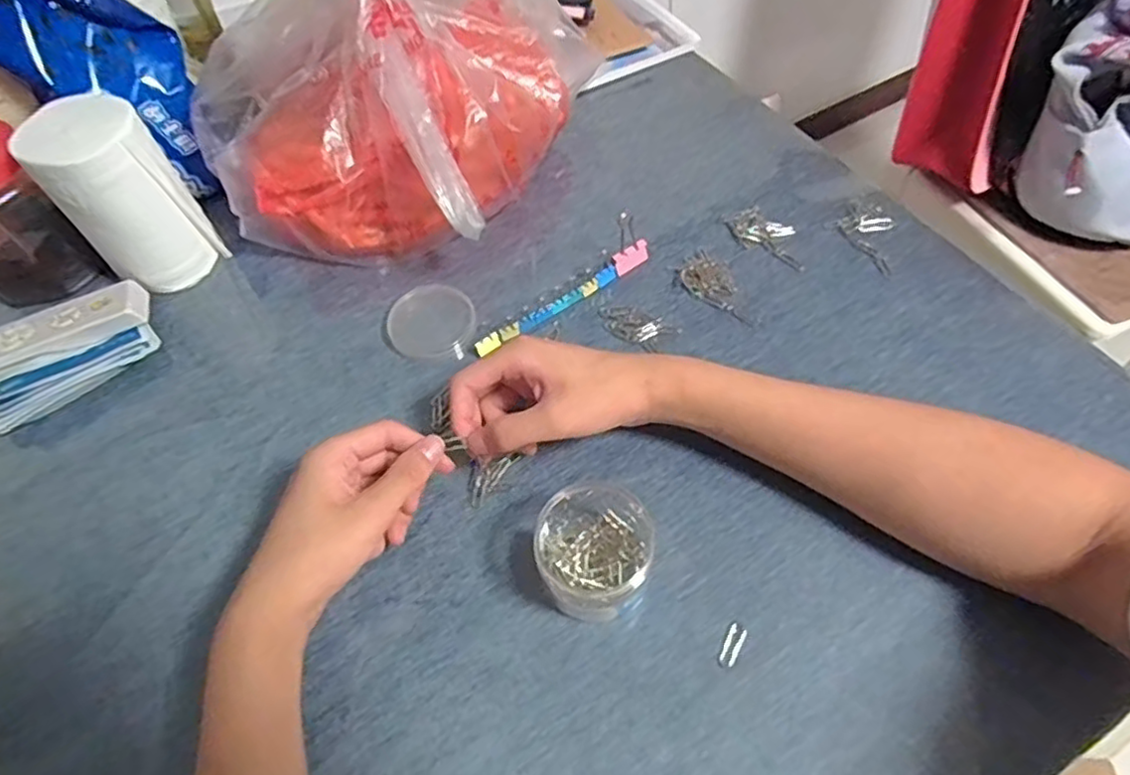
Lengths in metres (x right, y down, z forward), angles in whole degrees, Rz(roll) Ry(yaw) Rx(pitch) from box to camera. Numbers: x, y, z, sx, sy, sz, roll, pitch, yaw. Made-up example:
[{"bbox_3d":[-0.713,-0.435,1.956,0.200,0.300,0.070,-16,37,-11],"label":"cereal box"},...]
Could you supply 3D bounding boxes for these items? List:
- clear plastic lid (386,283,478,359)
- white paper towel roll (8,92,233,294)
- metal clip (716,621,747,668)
[{"bbox_3d":[-0.106,-0.054,0.519,0.067,0.015,0.064,-2,57,3],"label":"clear plastic lid"},{"bbox_3d":[-0.347,-0.150,0.522,0.083,0.130,0.086,-36,62,-18],"label":"white paper towel roll"},{"bbox_3d":[0.097,0.148,0.380,0.012,0.004,0.026,24,62,18],"label":"metal clip"}]

